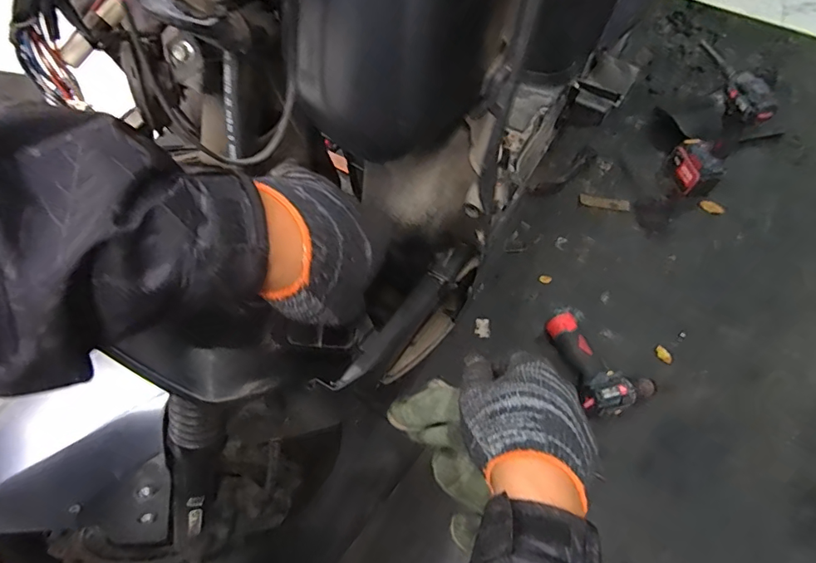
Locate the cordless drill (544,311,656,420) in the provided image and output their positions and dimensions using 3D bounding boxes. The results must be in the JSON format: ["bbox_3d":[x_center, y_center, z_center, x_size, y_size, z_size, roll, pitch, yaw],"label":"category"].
[{"bbox_3d":[0.359,0.149,0.905,0.127,0.065,0.202,-15,62,-13],"label":"cordless drill"}]

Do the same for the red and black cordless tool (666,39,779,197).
[{"bbox_3d":[0.684,-0.368,1.090,0.078,0.263,0.229,-1,60,-6],"label":"red and black cordless tool"}]

